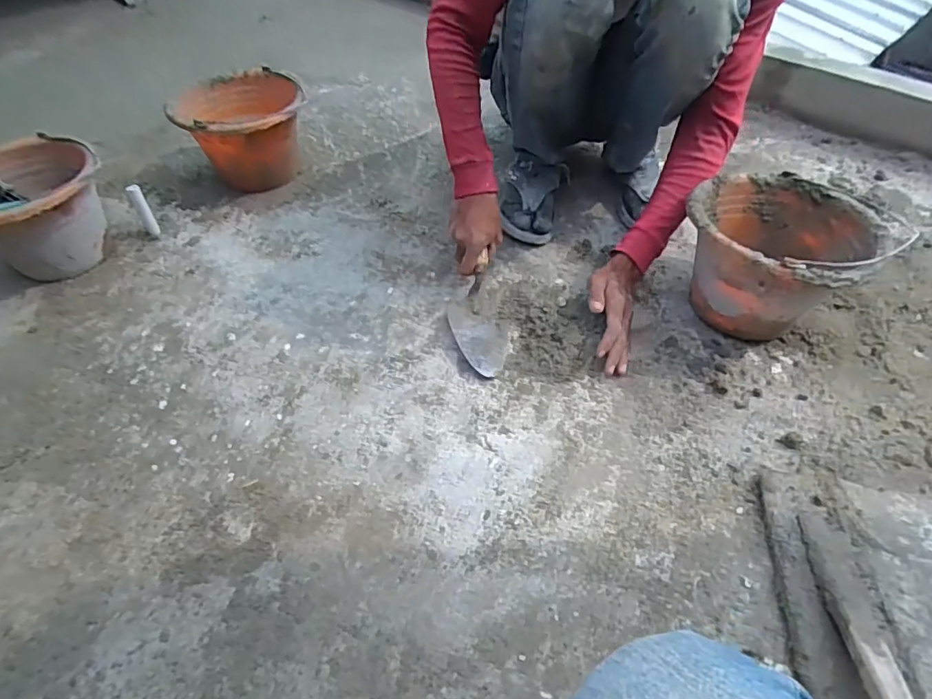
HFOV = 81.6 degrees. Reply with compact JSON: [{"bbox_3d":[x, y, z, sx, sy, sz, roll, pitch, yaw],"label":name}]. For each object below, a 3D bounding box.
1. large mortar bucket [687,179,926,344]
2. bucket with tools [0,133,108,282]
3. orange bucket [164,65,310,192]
[{"bbox_3d":[0.447,-0.129,0.802,0.237,0.183,0.250,-1,50,2],"label":"large mortar bucket"},{"bbox_3d":[-0.725,-0.232,0.911,0.213,0.187,0.230,-1,50,2],"label":"bucket with tools"},{"bbox_3d":[-0.423,-0.418,1.073,0.236,0.177,0.238,-1,50,2],"label":"orange bucket"}]

